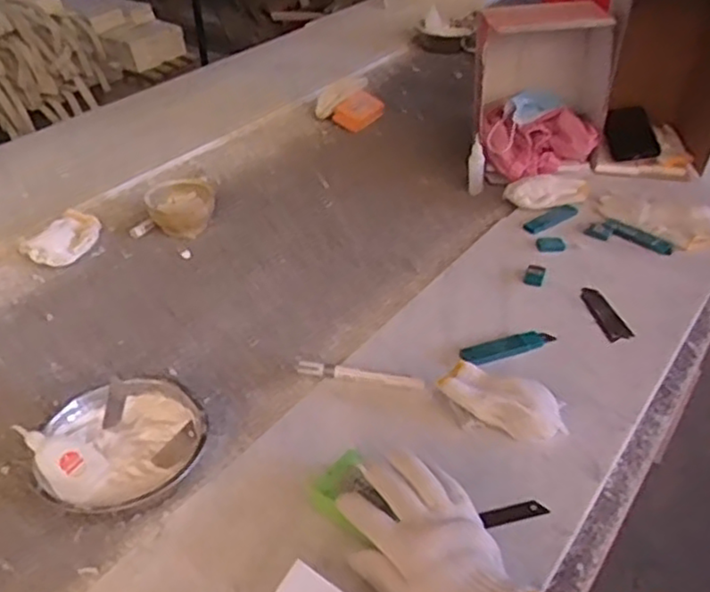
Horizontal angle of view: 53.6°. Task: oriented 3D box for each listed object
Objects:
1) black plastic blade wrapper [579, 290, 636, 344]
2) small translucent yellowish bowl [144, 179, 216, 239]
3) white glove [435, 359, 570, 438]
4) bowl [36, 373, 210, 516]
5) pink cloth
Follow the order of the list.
[{"bbox_3d":[0.317,0.023,0.890,0.031,0.007,0.096,-19,45,0],"label":"black plastic blade wrapper"},{"bbox_3d":[-0.260,-0.130,1.058,0.099,0.051,0.088,-12,40,-14],"label":"small translucent yellowish bowl"},{"bbox_3d":[0.155,0.112,0.736,0.130,0.050,0.060,19,42,23],"label":"white glove"},{"bbox_3d":[-0.226,0.145,0.686,0.153,0.062,0.146,0,38,0],"label":"bowl"},{"bbox_3d":[0.305,-0.250,1.169,0.186,0.090,0.082,4,39,5],"label":"pink cloth"}]

